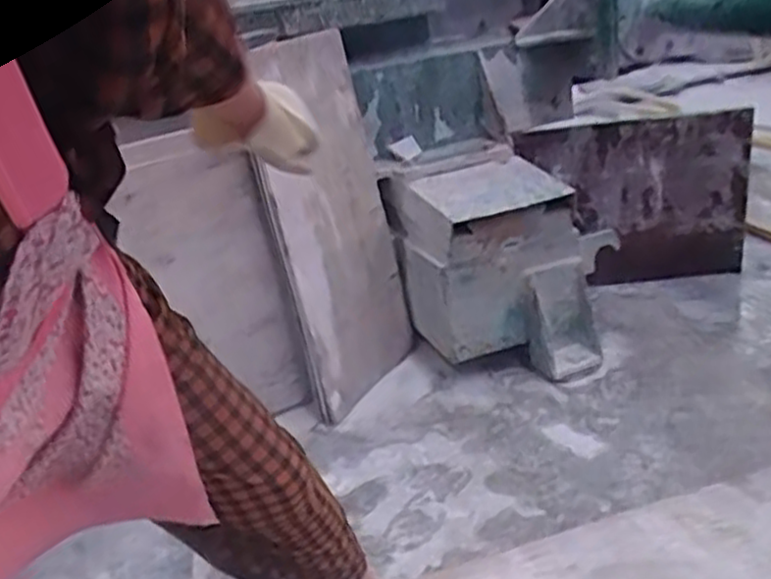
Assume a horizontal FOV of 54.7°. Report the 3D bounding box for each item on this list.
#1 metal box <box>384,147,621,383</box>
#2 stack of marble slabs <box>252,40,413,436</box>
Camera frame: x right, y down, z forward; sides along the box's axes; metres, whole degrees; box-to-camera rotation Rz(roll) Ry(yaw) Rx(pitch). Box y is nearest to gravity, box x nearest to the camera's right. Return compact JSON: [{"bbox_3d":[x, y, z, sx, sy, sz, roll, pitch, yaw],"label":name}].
[{"bbox_3d":[0.222,-0.032,1.497,0.368,0.386,0.294,-15,25,-14],"label":"metal box"},{"bbox_3d":[-0.094,-0.121,1.430,0.045,0.683,0.334,0,25,35],"label":"stack of marble slabs"}]

